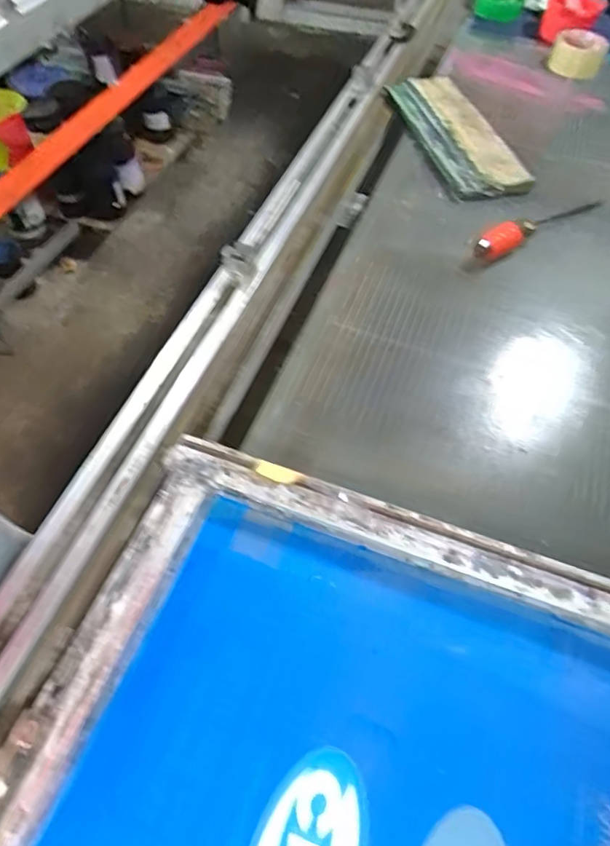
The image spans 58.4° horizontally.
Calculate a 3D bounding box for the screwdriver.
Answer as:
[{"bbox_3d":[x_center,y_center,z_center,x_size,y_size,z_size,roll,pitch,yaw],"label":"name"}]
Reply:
[{"bbox_3d":[0.343,-0.285,0.786,0.226,0.031,0.041,-22,59,-16],"label":"screwdriver"}]

